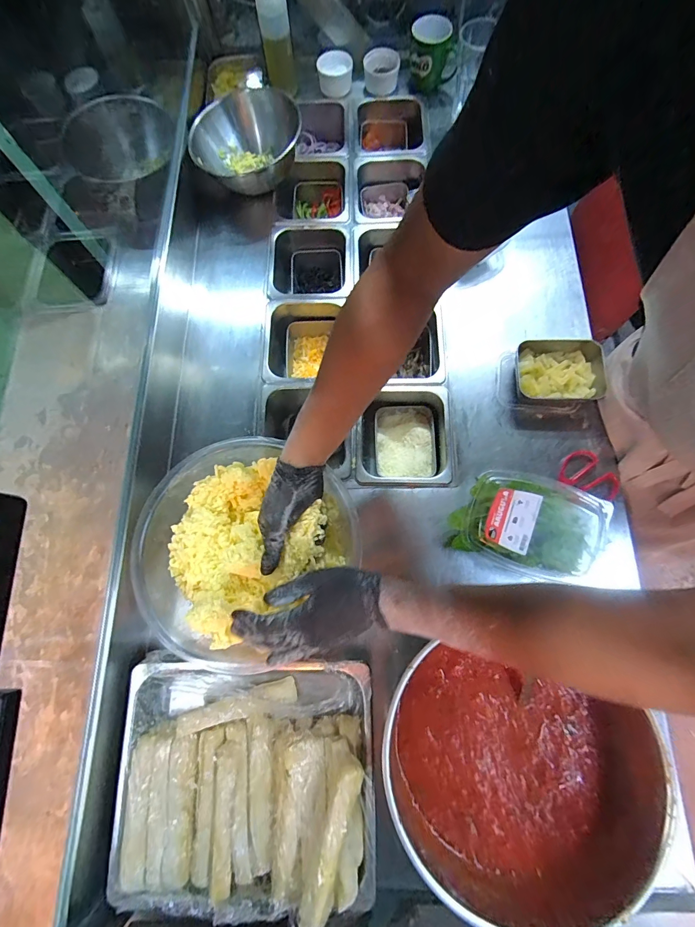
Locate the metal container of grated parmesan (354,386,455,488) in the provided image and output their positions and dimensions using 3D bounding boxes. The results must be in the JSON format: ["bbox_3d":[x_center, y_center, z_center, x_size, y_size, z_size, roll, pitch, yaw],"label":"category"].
[{"bbox_3d":[0.094,-0.037,0.667,0.159,0.113,0.176,-1,75,1],"label":"metal container of grated parmesan"}]

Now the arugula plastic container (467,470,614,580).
[{"bbox_3d":[0.272,0.089,0.546,0.202,0.065,0.136,14,76,5],"label":"arugula plastic container"}]

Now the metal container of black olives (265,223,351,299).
[{"bbox_3d":[-0.079,-0.380,0.766,0.169,0.093,0.170,-3,75,0],"label":"metal container of black olives"}]

